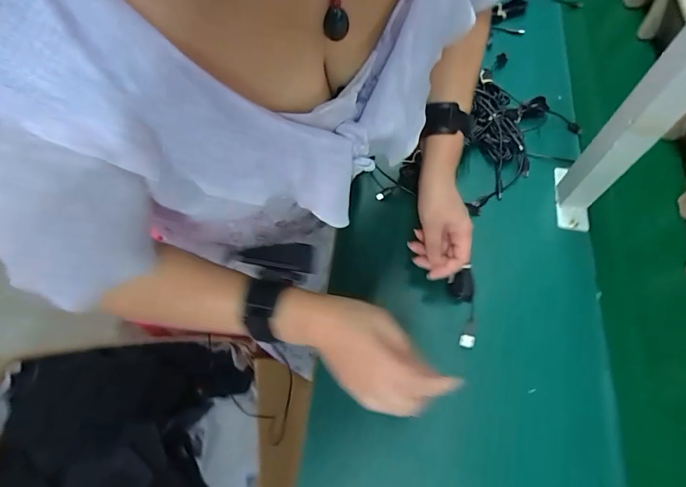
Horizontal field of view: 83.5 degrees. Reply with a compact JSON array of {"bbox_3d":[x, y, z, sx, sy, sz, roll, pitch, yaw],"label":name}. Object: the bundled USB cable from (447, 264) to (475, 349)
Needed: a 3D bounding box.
[{"bbox_3d":[0.152,0.080,0.485,0.030,0.018,0.098,-2,86,-2],"label":"bundled USB cable"}]

